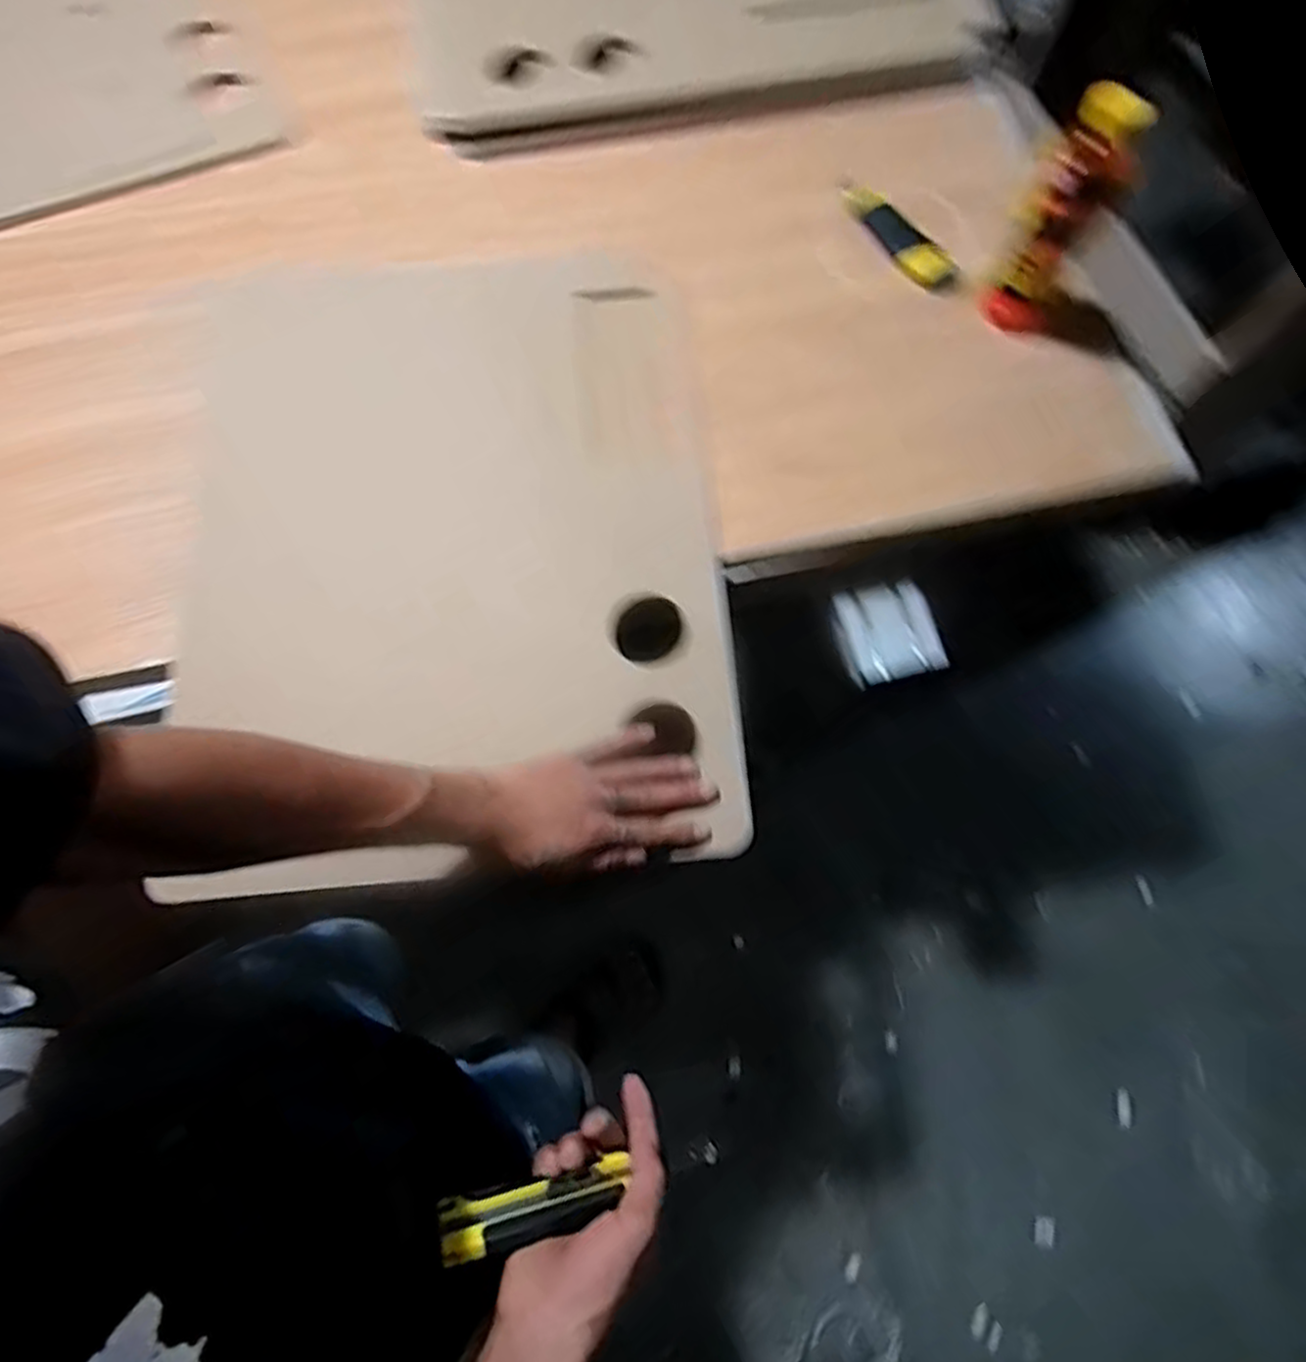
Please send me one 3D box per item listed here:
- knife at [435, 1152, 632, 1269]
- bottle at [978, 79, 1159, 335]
[{"bbox_3d":[-0.072,0.320,0.450,0.109,0.026,0.030,-7,70,-17],"label":"knife"},{"bbox_3d":[0.348,-0.396,0.641,0.071,0.200,0.055,30,73,10],"label":"bottle"}]

